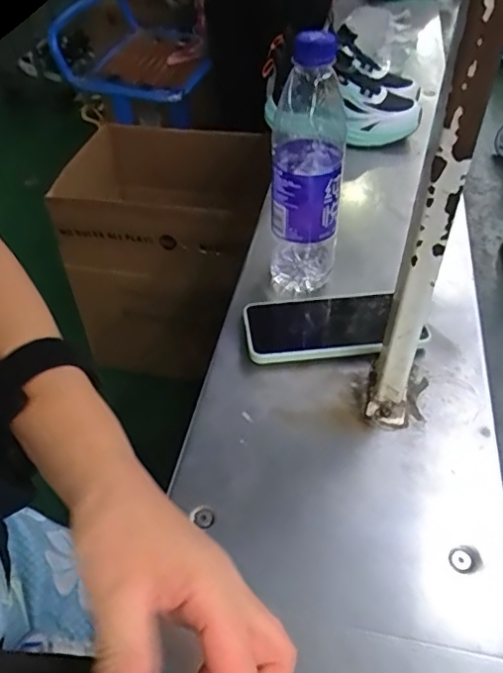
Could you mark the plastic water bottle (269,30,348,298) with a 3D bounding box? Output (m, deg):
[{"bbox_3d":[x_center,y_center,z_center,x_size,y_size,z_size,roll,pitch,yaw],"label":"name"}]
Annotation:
[{"bbox_3d":[0.050,-0.145,0.495,0.064,0.224,0.069,5,43,5],"label":"plastic water bottle"}]

